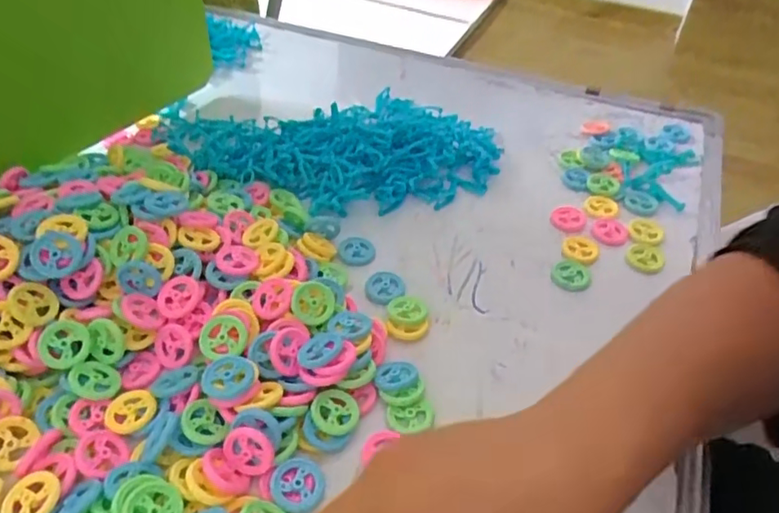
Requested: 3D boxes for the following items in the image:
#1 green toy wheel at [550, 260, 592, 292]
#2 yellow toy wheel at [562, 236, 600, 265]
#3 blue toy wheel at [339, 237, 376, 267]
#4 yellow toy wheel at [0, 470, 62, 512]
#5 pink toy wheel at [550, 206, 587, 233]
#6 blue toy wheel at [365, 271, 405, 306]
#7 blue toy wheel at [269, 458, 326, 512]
[{"bbox_3d":[0.145,0.015,0.463,0.030,0.006,0.028,1,43,-1],"label":"green toy wheel"},{"bbox_3d":[0.160,-0.007,0.483,0.030,0.004,0.033,1,43,-1],"label":"yellow toy wheel"},{"bbox_3d":[-0.027,-0.004,0.476,0.030,0.005,0.030,1,43,-1],"label":"blue toy wheel"},{"bbox_3d":[-0.188,0.126,0.302,0.029,0.005,0.030,1,43,-1],"label":"yellow toy wheel"},{"bbox_3d":[0.159,-0.034,0.513,0.029,0.011,0.030,1,43,-1],"label":"pink toy wheel"},{"bbox_3d":[-0.004,0.024,0.446,0.031,0.006,0.031,1,43,-1],"label":"blue toy wheel"},{"bbox_3d":[-0.052,0.128,0.323,0.029,0.007,0.028,1,43,-1],"label":"blue toy wheel"}]

